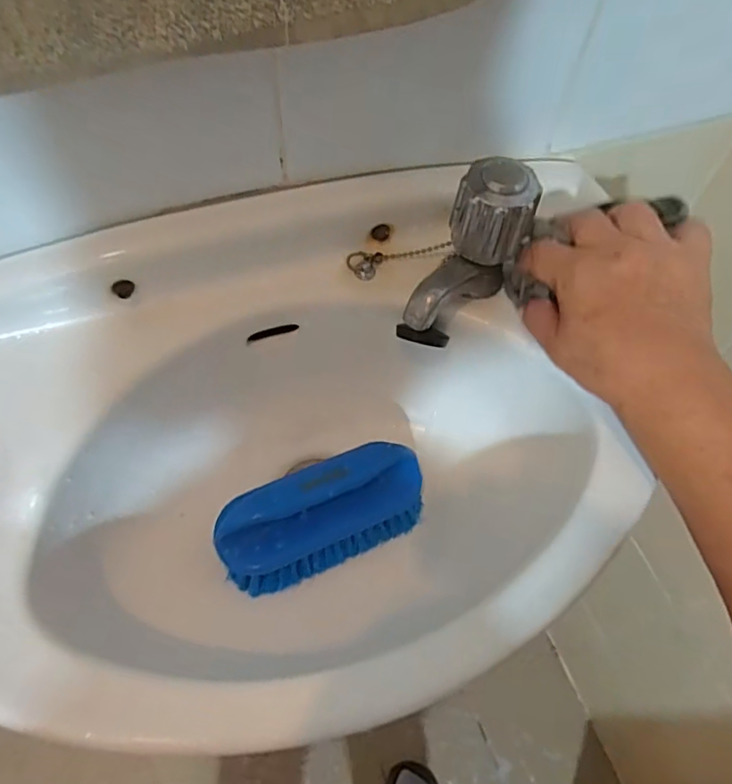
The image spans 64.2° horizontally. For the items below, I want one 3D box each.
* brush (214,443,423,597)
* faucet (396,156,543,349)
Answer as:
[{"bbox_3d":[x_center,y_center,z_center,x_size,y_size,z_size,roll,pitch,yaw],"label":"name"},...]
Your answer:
[{"bbox_3d":[-0.028,0.078,0.389,0.139,0.062,0.056,-22,61,-14],"label":"brush"},{"bbox_3d":[0.059,-0.075,0.353,0.042,0.104,0.089,32,63,14],"label":"faucet"}]

